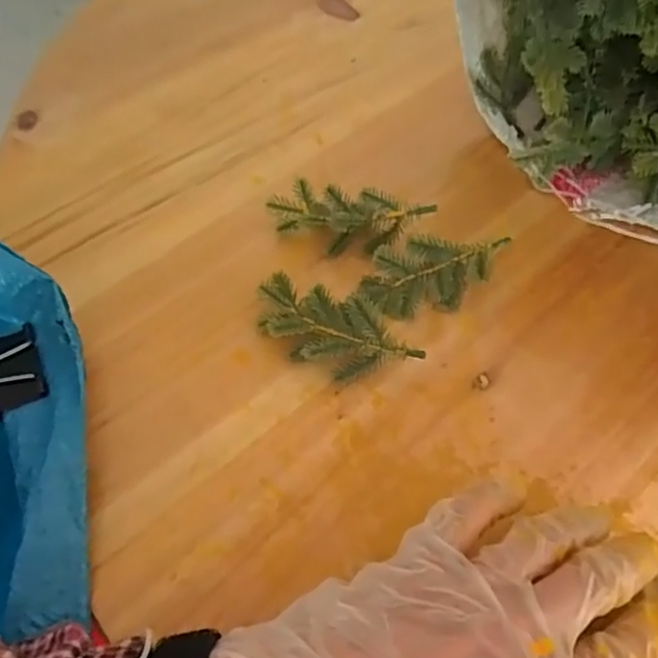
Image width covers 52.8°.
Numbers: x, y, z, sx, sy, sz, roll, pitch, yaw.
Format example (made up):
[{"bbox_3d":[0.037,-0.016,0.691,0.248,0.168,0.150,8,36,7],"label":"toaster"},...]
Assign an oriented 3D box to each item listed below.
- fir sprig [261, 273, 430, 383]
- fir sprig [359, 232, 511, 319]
[{"bbox_3d":[0.001,0.002,0.336,0.089,0.025,0.037,17,56,17],"label":"fir sprig"},{"bbox_3d":[0.059,-0.030,0.357,0.082,0.022,0.037,-14,53,-6],"label":"fir sprig"}]

